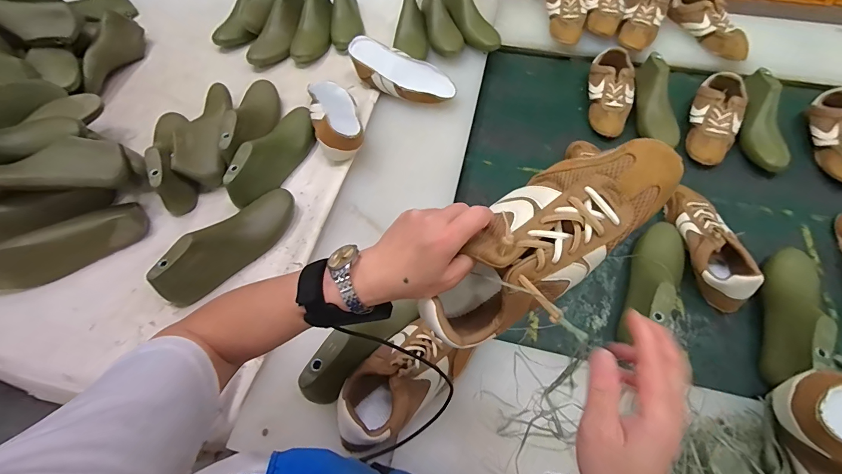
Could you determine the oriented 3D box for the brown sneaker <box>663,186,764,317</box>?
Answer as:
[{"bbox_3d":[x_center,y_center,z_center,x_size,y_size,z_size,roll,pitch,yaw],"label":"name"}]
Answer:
[{"bbox_3d":[0.543,0.004,0.700,0.100,0.076,0.262,0,61,3],"label":"brown sneaker"}]

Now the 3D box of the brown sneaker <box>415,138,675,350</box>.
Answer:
[{"bbox_3d":[0.109,0.003,0.335,0.240,0.087,0.096,-44,63,16],"label":"brown sneaker"}]

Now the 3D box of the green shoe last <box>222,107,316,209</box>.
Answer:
[{"bbox_3d":[-0.301,-0.184,0.759,0.068,0.086,0.272,18,63,13],"label":"green shoe last"}]

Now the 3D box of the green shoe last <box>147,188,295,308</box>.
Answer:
[{"bbox_3d":[-0.334,0.005,0.656,0.078,0.087,0.270,28,66,17],"label":"green shoe last"}]

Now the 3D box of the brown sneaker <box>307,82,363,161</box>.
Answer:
[{"bbox_3d":[-0.193,-0.275,0.814,0.097,0.097,0.241,-15,61,-5],"label":"brown sneaker"}]

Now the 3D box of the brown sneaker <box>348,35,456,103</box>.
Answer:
[{"bbox_3d":[-0.049,-0.390,0.884,0.263,0.092,0.087,24,65,15],"label":"brown sneaker"}]

